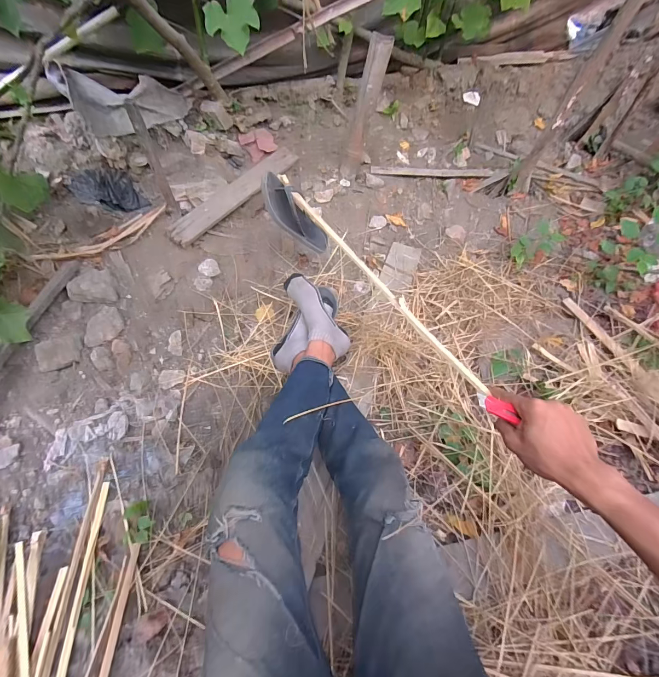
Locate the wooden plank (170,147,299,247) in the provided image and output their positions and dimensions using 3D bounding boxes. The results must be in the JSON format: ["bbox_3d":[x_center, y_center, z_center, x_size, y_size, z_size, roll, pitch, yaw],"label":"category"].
[{"bbox_3d":[-0.319,-0.515,1.211,0.079,0.018,0.578,40,65,0],"label":"wooden plank"}]

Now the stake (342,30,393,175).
[{"bbox_3d":[0.114,-0.751,1.153,0.069,0.428,0.048,11,55,-6],"label":"stake"}]

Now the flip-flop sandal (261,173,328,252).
[{"bbox_3d":[-0.087,-0.316,0.900,0.073,0.251,0.073,-28,49,22],"label":"flip-flop sandal"}]

